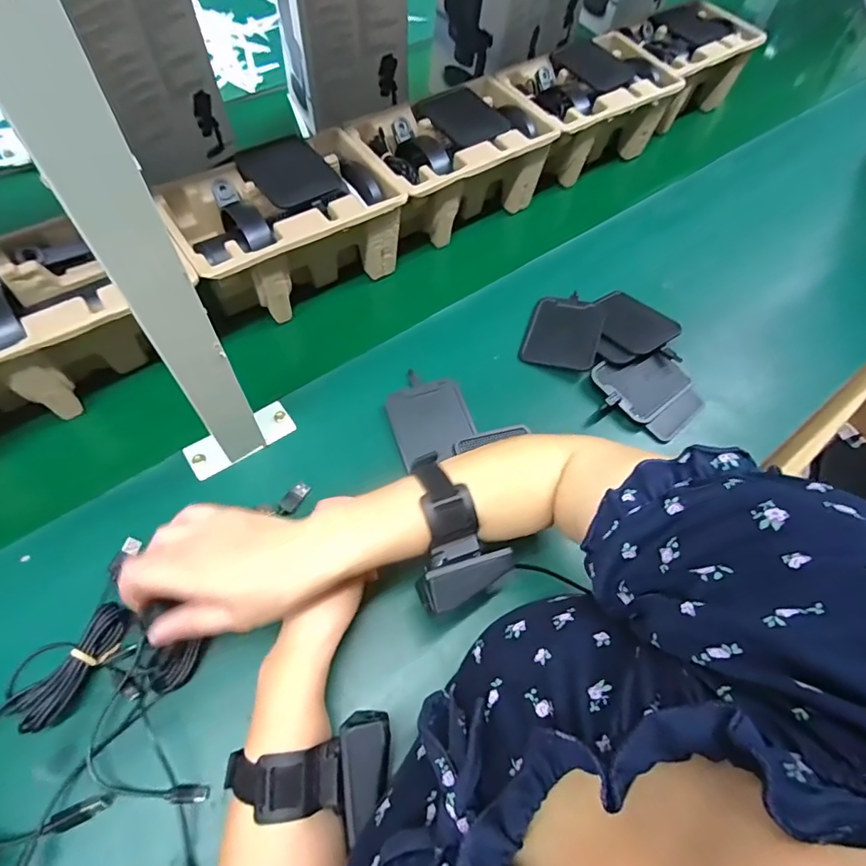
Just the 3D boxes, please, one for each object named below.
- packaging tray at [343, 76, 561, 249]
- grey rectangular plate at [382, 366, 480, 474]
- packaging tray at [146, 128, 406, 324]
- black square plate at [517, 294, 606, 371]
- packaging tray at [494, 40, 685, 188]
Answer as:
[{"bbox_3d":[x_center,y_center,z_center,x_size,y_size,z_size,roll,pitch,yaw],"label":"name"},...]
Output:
[{"bbox_3d":[0.022,-0.340,0.641,0.236,0.102,0.147,-30,69,-17],"label":"packaging tray"},{"bbox_3d":[-0.003,-0.019,0.506,0.080,0.015,0.090,-19,66,-13],"label":"grey rectangular plate"},{"bbox_3d":[-0.163,-0.227,0.561,0.228,0.102,0.144,-32,70,-18],"label":"packaging tray"},{"bbox_3d":[0.150,-0.118,0.574,0.082,0.007,0.102,14,64,20],"label":"black square plate"},{"bbox_3d":[0.212,-0.457,0.725,0.230,0.108,0.142,-31,69,-17],"label":"packaging tray"}]

